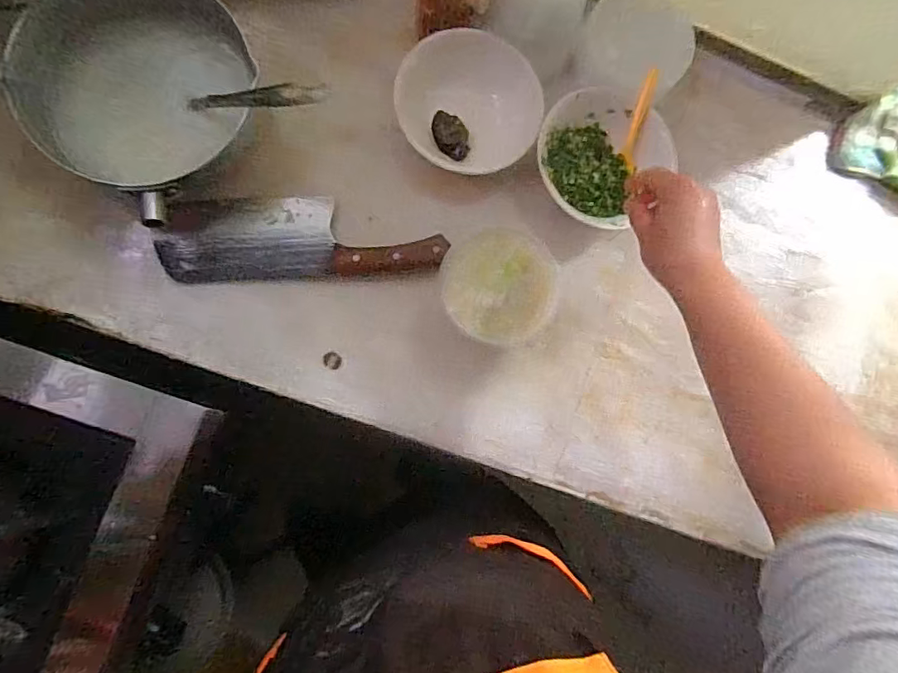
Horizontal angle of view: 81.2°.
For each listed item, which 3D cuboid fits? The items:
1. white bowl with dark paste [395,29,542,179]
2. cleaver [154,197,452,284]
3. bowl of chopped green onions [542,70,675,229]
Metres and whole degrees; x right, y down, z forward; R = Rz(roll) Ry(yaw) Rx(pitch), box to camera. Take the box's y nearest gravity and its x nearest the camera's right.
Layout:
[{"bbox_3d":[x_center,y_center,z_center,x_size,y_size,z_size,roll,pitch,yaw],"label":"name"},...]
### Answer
[{"bbox_3d":[0.018,-0.228,0.528,0.144,0.052,0.130,15,83,-7],"label":"white bowl with dark paste"},{"bbox_3d":[-0.141,-0.097,0.507,0.262,0.029,0.079,-3,86,-9],"label":"cleaver"},{"bbox_3d":[0.160,-0.184,0.543,0.144,0.053,0.138,1,85,-8],"label":"bowl of chopped green onions"}]

